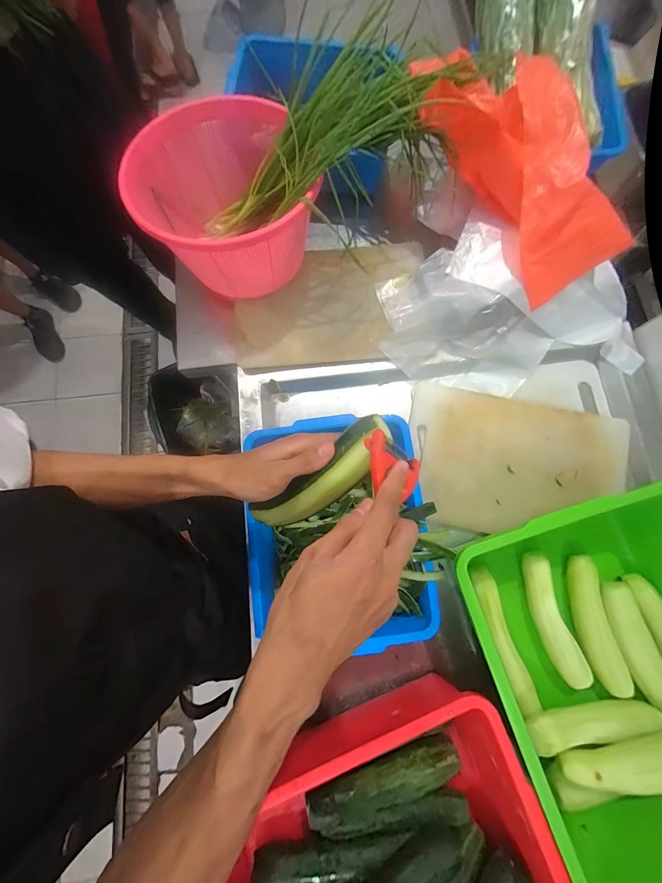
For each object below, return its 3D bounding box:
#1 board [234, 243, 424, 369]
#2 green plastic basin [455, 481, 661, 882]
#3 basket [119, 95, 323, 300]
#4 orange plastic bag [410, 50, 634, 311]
[{"bbox_3d":[-0.004,-0.250,0.574,0.328,0.017,0.219,-4,79,0],"label":"board"},{"bbox_3d":[0.365,0.276,0.423,0.318,0.149,0.386,-18,80,-3],"label":"green plastic basin"},{"bbox_3d":[-0.170,-0.380,0.519,0.248,0.167,0.293,-19,80,-3],"label":"basket"},{"bbox_3d":[0.294,-0.408,0.496,0.186,0.121,0.359,-36,97,-6],"label":"orange plastic bag"}]

